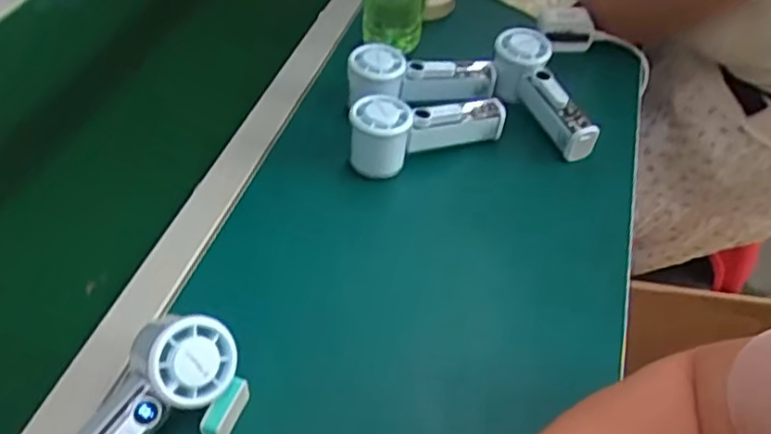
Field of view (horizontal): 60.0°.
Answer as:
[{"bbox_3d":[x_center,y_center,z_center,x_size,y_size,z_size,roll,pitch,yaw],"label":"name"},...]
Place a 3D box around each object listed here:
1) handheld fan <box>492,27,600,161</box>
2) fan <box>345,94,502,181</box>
[{"bbox_3d":[0.162,-0.124,0.683,0.058,0.063,0.155,-19,63,-16],"label":"handheld fan"},{"bbox_3d":[0.039,-0.090,0.639,0.155,0.063,0.049,-19,49,-16],"label":"fan"}]

